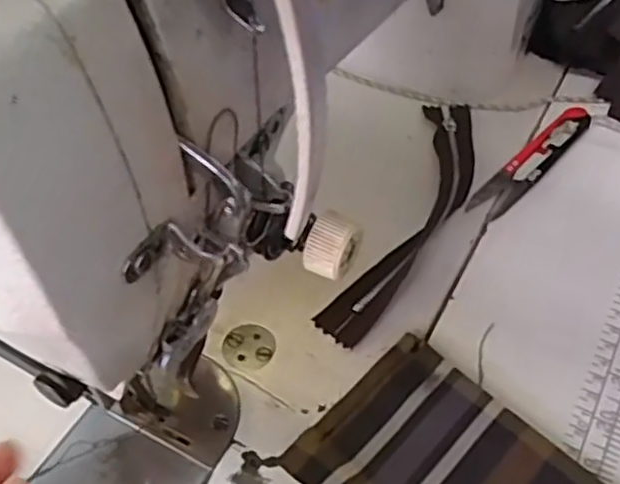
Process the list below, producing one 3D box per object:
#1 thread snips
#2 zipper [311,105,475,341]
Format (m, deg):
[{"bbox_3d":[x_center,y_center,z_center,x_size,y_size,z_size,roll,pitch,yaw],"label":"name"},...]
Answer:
[{"bbox_3d":[0.131,-0.048,0.410,0.100,0.017,0.021,-37,59,-27],"label":"thread snips"},{"bbox_3d":[0.058,-0.021,0.380,0.041,0.018,0.184,19,52,15],"label":"zipper"}]

